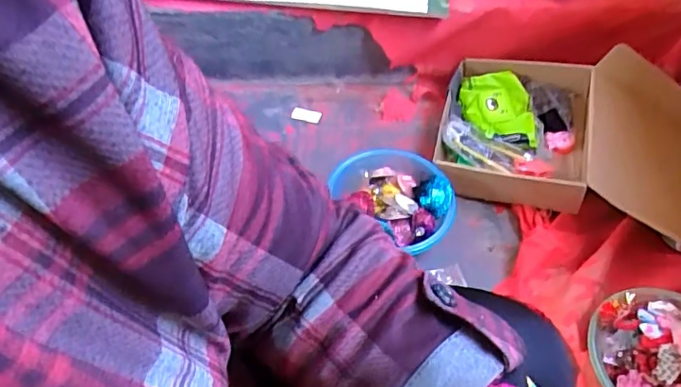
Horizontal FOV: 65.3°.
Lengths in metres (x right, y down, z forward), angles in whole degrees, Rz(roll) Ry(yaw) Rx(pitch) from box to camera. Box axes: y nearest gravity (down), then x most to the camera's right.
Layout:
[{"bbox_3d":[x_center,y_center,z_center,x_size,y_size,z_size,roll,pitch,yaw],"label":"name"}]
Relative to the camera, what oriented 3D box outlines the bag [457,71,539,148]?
[{"bbox_3d":[0.318,-0.179,1.077,0.139,0.042,0.188,4,52,2],"label":"bag"}]

